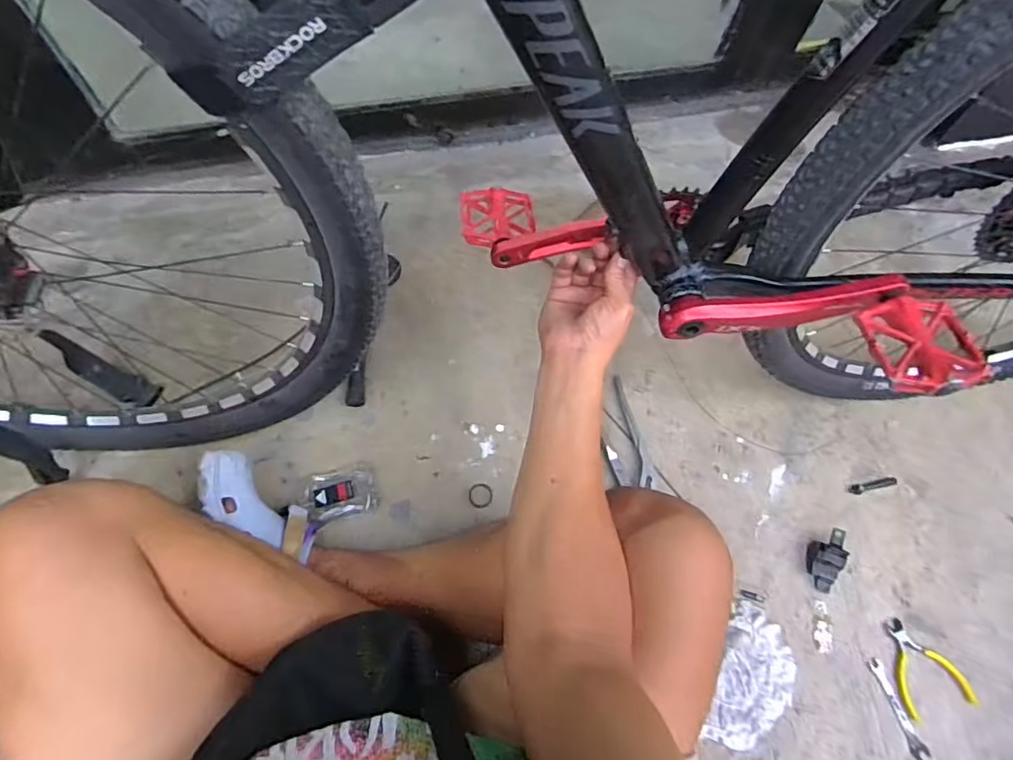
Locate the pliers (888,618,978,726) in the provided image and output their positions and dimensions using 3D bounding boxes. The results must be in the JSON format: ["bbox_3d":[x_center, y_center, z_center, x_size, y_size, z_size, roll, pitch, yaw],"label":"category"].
[{"bbox_3d":[0.541,0.372,0.723,0.094,0.010,0.112,-12,66,-9],"label":"pliers"}]

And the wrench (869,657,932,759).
[{"bbox_3d":[0.496,0.418,0.704,0.022,0.012,0.117,-18,67,-11],"label":"wrench"}]

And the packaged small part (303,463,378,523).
[{"bbox_3d":[-0.227,0.151,0.756,0.094,0.033,0.067,-13,68,-8],"label":"packaged small part"}]

